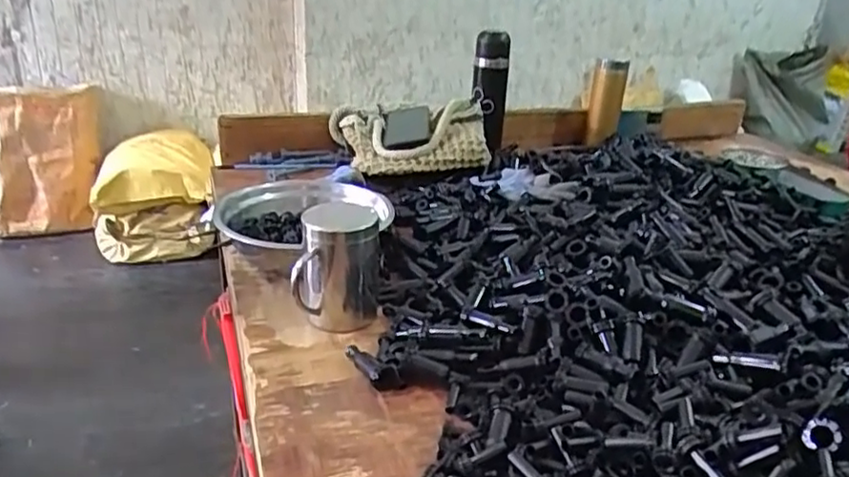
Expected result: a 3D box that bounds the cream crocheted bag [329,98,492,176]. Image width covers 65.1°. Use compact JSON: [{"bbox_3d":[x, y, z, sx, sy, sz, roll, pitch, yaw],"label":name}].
[{"bbox_3d":[-0.021,-0.181,1.152,0.267,0.075,0.185,-3,25,-13],"label":"cream crocheted bag"}]

